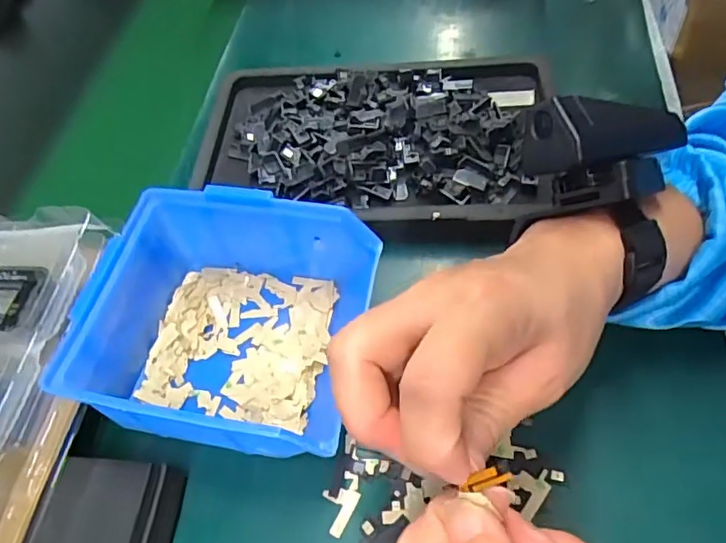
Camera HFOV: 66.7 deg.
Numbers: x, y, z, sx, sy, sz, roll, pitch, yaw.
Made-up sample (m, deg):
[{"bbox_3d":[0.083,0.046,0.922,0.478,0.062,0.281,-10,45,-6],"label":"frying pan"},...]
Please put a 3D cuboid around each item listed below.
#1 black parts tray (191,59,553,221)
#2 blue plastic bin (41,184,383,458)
[{"bbox_3d":[0.003,-0.096,0.381,0.236,0.024,0.151,-1,56,11],"label":"black parts tray"},{"bbox_3d":[-0.071,0.026,0.289,0.135,0.066,0.126,9,57,13],"label":"blue plastic bin"}]

